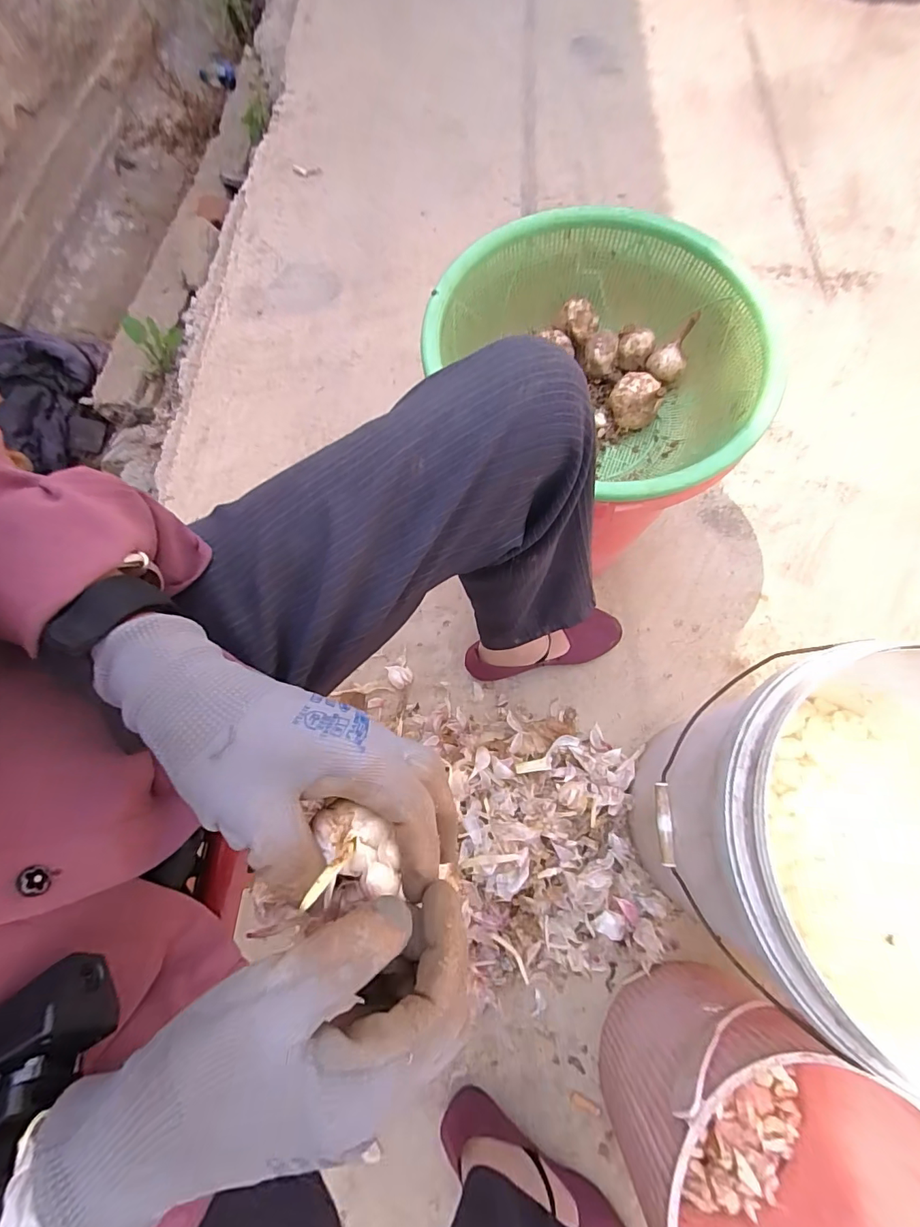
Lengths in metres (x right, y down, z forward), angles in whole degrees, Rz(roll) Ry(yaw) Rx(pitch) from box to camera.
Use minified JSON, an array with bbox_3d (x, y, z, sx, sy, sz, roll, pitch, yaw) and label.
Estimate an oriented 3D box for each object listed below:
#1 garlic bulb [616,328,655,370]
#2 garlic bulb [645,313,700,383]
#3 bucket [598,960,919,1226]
[{"bbox_3d":[0.218,-0.331,0.589,0.040,0.033,0.043,22,72,8],"label":"garlic bulb"},{"bbox_3d":[0.268,-0.316,0.581,0.071,0.038,0.045,-40,94,22],"label":"garlic bulb"},{"bbox_3d":[0.275,0.507,0.450,0.239,0.247,0.254,0,70,0],"label":"bucket"}]

